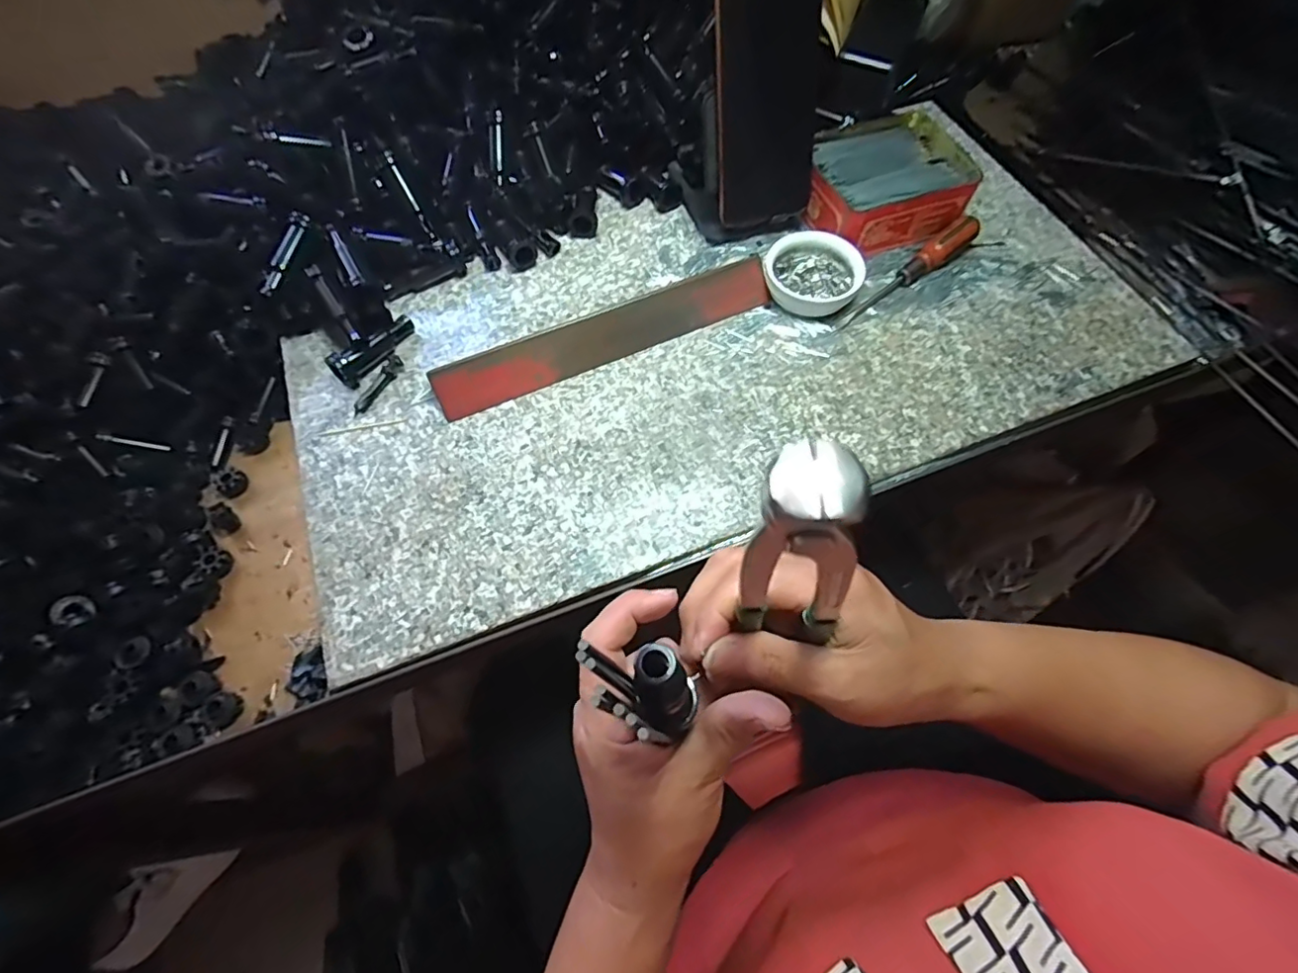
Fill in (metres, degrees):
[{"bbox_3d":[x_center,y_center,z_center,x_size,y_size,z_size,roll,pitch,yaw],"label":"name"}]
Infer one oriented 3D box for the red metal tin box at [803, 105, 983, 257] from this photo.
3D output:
[{"bbox_3d":[0.191,-0.251,0.470,0.128,0.047,0.108,-20,64,-10],"label":"red metal tin box"}]

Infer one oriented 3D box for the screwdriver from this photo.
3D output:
[{"bbox_3d":[0.203,-0.166,0.437,0.149,0.028,0.025,-40,69,-18],"label":"screwdriver"}]

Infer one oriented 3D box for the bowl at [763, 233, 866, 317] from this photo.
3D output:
[{"bbox_3d":[0.125,-0.163,0.436,0.071,0.027,0.062,21,64,10],"label":"bowl"}]

